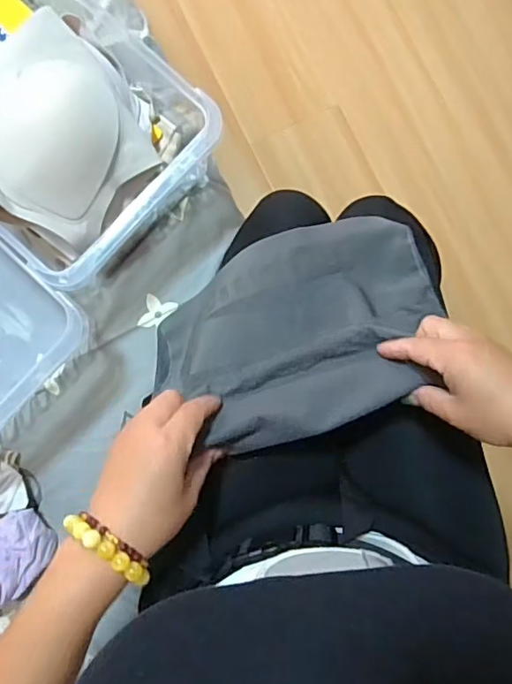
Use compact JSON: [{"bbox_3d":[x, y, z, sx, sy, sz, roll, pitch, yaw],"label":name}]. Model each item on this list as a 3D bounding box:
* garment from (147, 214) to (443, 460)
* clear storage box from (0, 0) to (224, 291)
[{"bbox_3d":[0.040,-0.010,0.516,0.278,0.127,0.175,-23,88,0],"label":"garment"},{"bbox_3d":[-0.215,-0.230,0.551,0.307,0.114,0.218,42,90,2],"label":"clear storage box"}]

